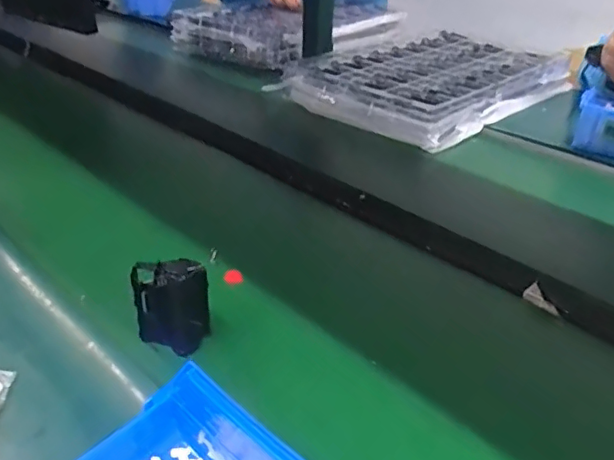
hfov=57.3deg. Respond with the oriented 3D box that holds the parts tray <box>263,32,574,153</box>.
[{"bbox_3d":[0.231,-0.277,1.022,0.472,0.046,0.344,-25,42,-35],"label":"parts tray"}]

